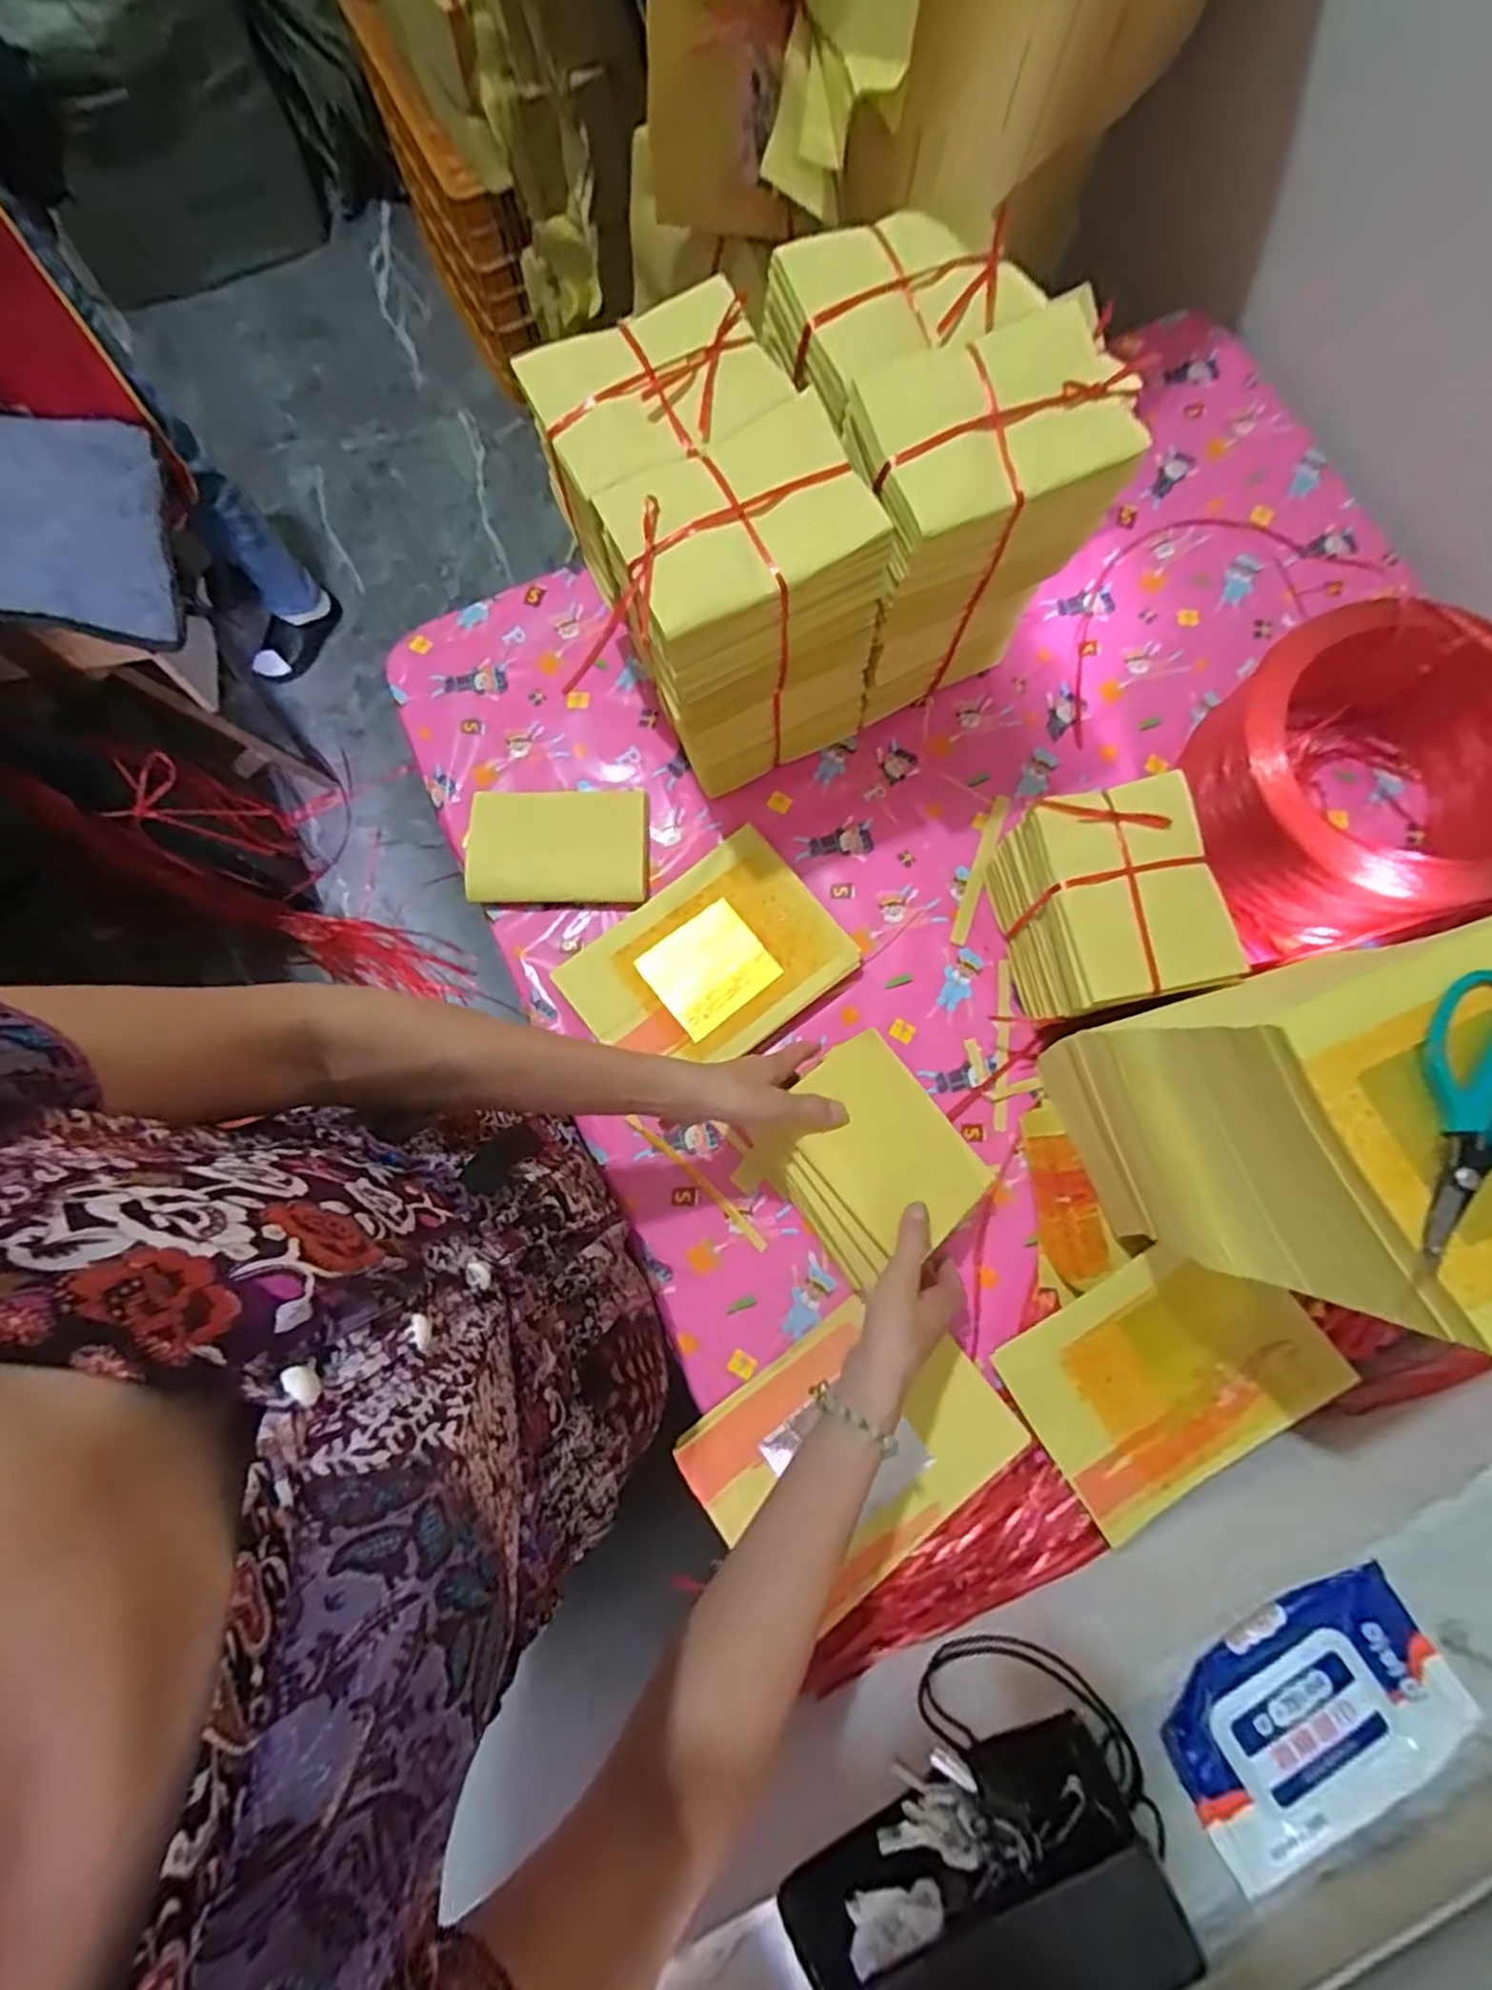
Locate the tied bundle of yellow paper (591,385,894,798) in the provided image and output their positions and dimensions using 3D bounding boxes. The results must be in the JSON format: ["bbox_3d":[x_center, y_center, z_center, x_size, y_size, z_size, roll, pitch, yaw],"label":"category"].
[{"bbox_3d":[0.003,-0.292,0.604,0.178,0.272,0.124,-26,79,-5],"label":"tied bundle of yellow paper"}]

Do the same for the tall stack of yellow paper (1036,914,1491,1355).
[{"bbox_3d":[0.392,0.073,0.505,0.250,0.312,0.180,-19,79,-4],"label":"tall stack of yellow paper"}]

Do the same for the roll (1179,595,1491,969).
[{"bbox_3d":[0.541,-0.189,0.640,0.231,0.116,0.249,-8,78,-2],"label":"roll"}]

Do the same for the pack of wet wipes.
[{"bbox_3d":[0.331,0.421,0.433,0.169,0.021,0.097,-29,80,-6],"label":"pack of wet wipes"}]

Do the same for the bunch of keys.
[{"bbox_3d":[0.112,0.469,0.411,0.144,0.034,0.052,-33,80,-6],"label":"bunch of keys"}]

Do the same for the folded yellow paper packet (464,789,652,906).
[{"bbox_3d":[-0.178,-0.141,0.701,0.168,0.011,0.114,-2,78,0],"label":"folded yellow paper packet"}]

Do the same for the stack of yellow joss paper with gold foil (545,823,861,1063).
[{"bbox_3d":[-0.035,-0.024,0.671,0.225,0.032,0.166,-37,80,-7],"label":"stack of yellow joss paper with gold foil"}]

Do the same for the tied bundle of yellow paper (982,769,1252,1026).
[{"bbox_3d":[0.289,-0.065,0.618,0.124,0.147,0.163,-12,78,-2],"label":"tied bundle of yellow paper"}]

